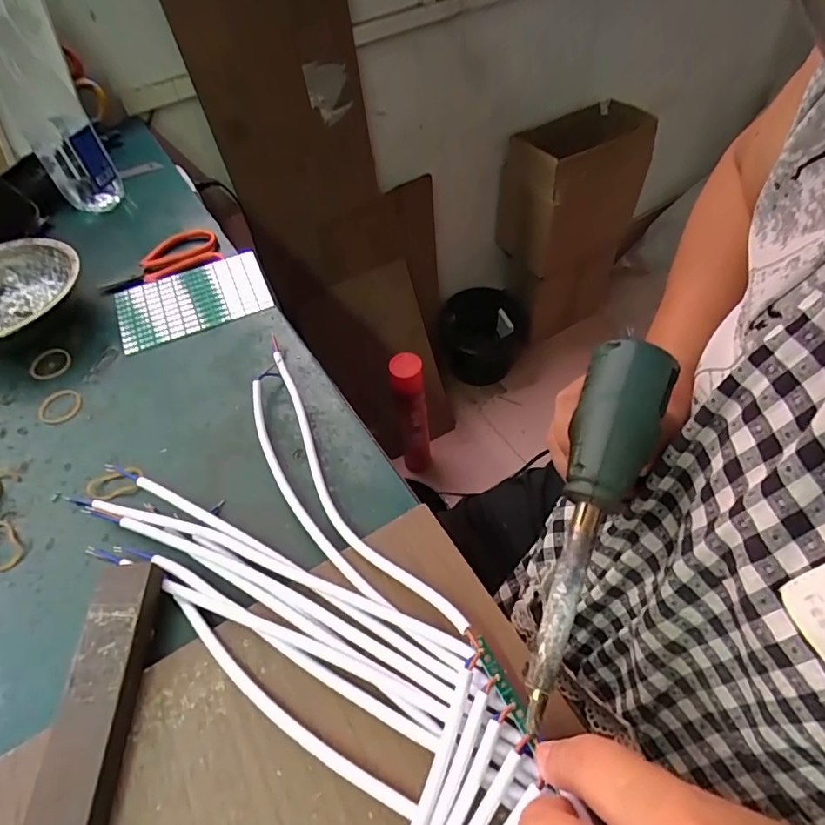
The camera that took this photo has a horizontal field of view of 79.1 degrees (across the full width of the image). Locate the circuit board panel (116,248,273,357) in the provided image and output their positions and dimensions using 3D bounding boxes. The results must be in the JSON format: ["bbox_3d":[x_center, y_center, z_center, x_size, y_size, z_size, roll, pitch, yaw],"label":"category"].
[{"bbox_3d":[-0.196,-0.101,0.445,0.128,0.007,0.070,-21,67,-9],"label":"circuit board panel"}]

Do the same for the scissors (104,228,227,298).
[{"bbox_3d":[-0.238,-0.143,0.470,0.110,0.014,0.050,-19,55,-8],"label":"scissors"}]

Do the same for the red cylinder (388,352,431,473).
[{"bbox_3d":[0.001,0.016,1.034,0.064,0.356,0.053,-6,54,2],"label":"red cylinder"}]

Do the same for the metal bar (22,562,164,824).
[{"bbox_3d":[-0.153,0.173,0.227,0.033,0.018,0.207,-5,54,2],"label":"metal bar"}]

